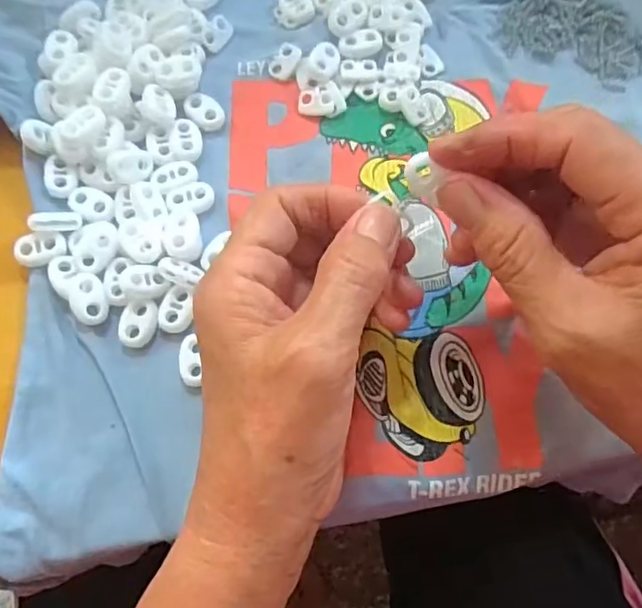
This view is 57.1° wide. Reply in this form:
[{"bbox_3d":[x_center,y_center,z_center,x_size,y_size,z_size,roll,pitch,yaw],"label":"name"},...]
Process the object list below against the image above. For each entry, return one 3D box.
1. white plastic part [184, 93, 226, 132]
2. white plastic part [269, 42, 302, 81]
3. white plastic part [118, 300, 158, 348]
[{"bbox_3d":[-0.057,-0.095,0.291,0.016,0.004,0.022,-40,78,-12],"label":"white plastic part"},{"bbox_3d":[-0.018,-0.123,0.299,0.013,0.005,0.018,35,76,9],"label":"white plastic part"},{"bbox_3d":[-0.080,0.008,0.258,0.016,0.004,0.021,3,73,0],"label":"white plastic part"}]

